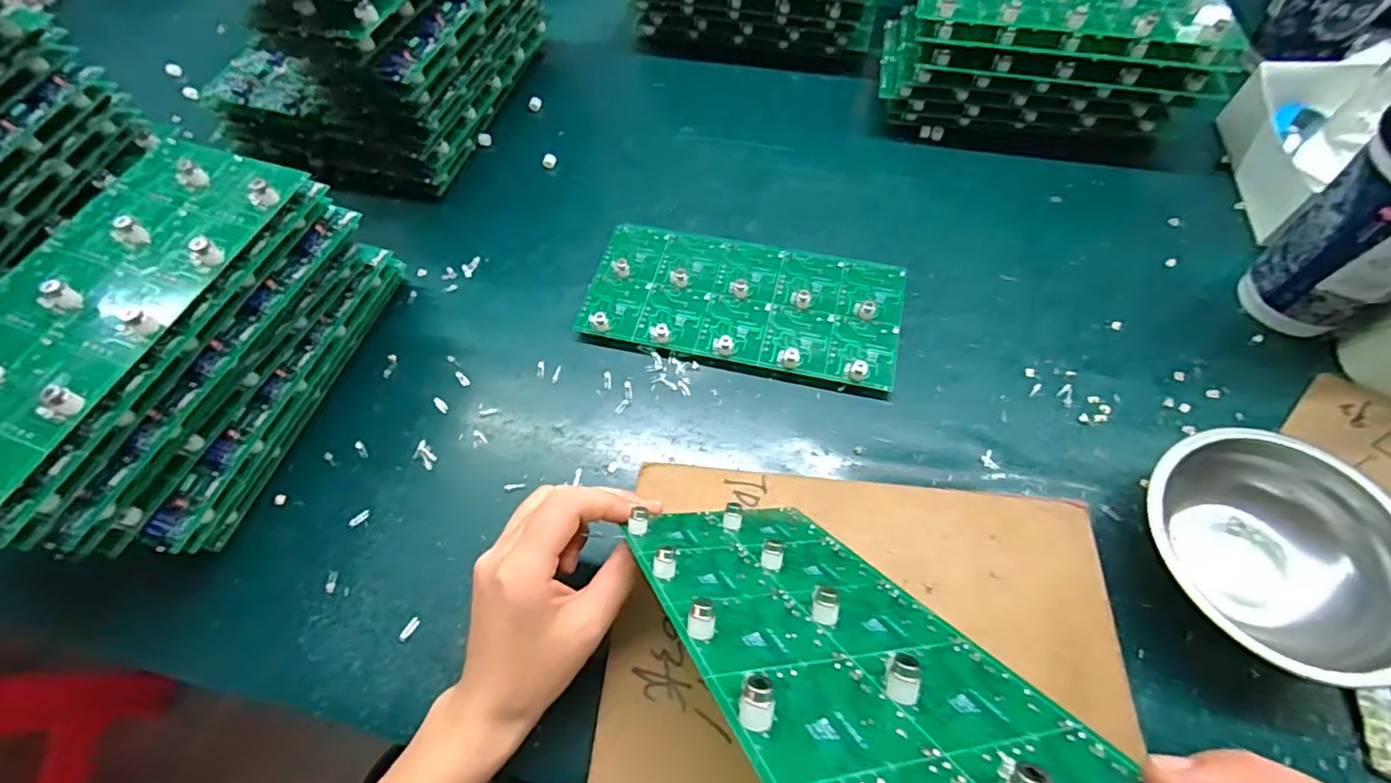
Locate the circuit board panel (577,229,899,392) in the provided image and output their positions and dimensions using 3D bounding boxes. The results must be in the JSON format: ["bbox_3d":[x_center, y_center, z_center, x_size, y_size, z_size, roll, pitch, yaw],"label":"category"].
[{"bbox_3d":[0.034,-0.067,0.437,0.221,0.021,0.104,11,62,10],"label":"circuit board panel"}]

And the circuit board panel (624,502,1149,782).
[{"bbox_3d":[0.045,0.084,0.220,0.103,0.219,0.011,3,98,-21],"label":"circuit board panel"}]

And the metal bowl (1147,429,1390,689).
[{"bbox_3d":[0.298,0.085,0.312,0.116,0.037,0.127,-15,61,-5],"label":"metal bowl"}]

